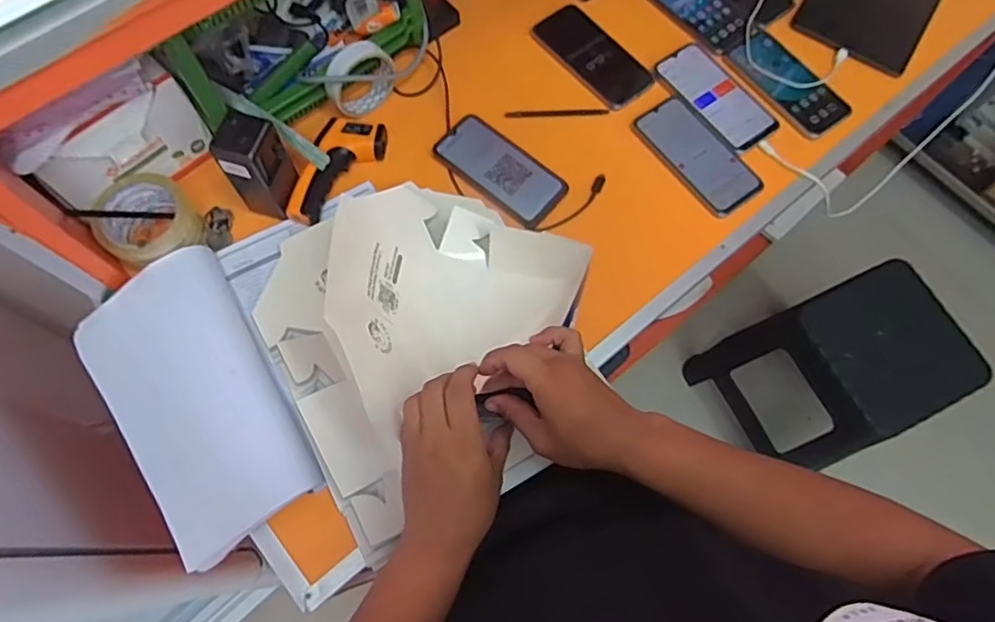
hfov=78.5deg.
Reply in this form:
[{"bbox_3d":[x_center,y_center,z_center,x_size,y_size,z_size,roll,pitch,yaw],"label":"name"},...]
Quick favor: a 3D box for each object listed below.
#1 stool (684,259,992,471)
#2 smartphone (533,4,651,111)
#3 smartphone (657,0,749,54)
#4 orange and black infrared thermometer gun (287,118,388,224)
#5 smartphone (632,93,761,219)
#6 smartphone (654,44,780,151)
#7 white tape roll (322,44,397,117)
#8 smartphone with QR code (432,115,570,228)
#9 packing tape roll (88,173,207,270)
[{"bbox_3d":[0.689,0.128,1.307,0.308,0.435,0.317,-25,72,-12],"label":"stool"},{"bbox_3d":[0.130,-0.344,0.815,0.079,0.006,0.168,-37,75,-15],"label":"smartphone"},{"bbox_3d":[0.280,-0.435,0.859,0.080,0.015,0.174,-33,74,-14],"label":"smartphone"},{"bbox_3d":[-0.187,-0.164,0.721,0.071,0.030,0.146,16,69,3],"label":"orange and black infrared thermometer gun"},{"bbox_3d":[0.254,-0.198,0.765,0.085,0.006,0.170,-32,74,-14],"label":"smartphone"},{"bbox_3d":[0.288,-0.284,0.798,0.078,0.005,0.165,-36,75,-15],"label":"smartphone"},{"bbox_3d":[-0.169,-0.284,0.743,0.038,0.071,0.088,40,72,12],"label":"white tape roll"},{"bbox_3d":[0.003,-0.175,0.747,0.161,0.011,0.074,40,72,12],"label":"smartphone with QR code"},{"bbox_3d":[-0.383,-0.096,0.669,0.096,0.063,0.092,1,69,-3],"label":"packing tape roll"}]

